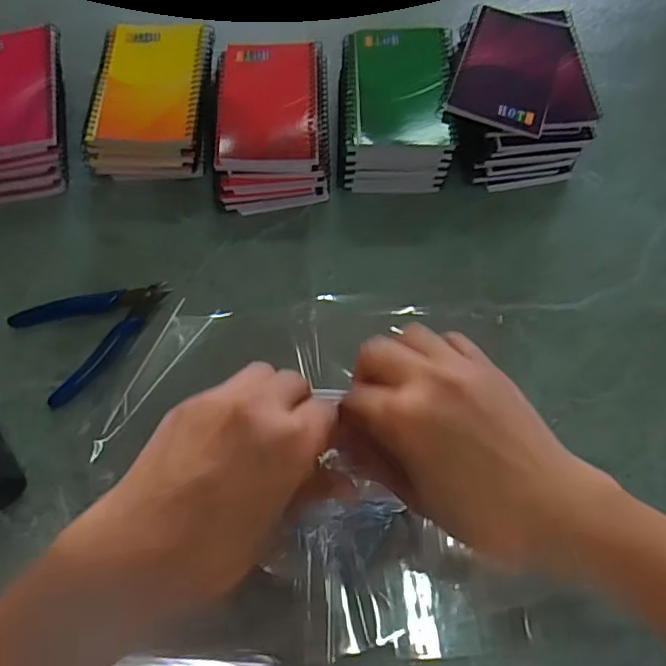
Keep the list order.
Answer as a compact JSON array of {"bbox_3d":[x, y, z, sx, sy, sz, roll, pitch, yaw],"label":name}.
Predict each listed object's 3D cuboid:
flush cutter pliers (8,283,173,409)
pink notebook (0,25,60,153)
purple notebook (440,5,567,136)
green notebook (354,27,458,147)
[{"bbox_3d":[-0.202,-0.012,0.459,0.086,0.007,0.123,38,71,12],"label":"flush cutter pliers"},{"bbox_3d":[-0.292,-0.220,0.507,0.090,0.016,0.141,-9,69,-6],"label":"pink notebook"},{"bbox_3d":[0.153,-0.236,0.493,0.086,0.011,0.138,19,68,5],"label":"purple notebook"},{"bbox_3d":[0.061,-0.214,0.489,0.083,0.011,0.132,3,68,-2],"label":"green notebook"}]

